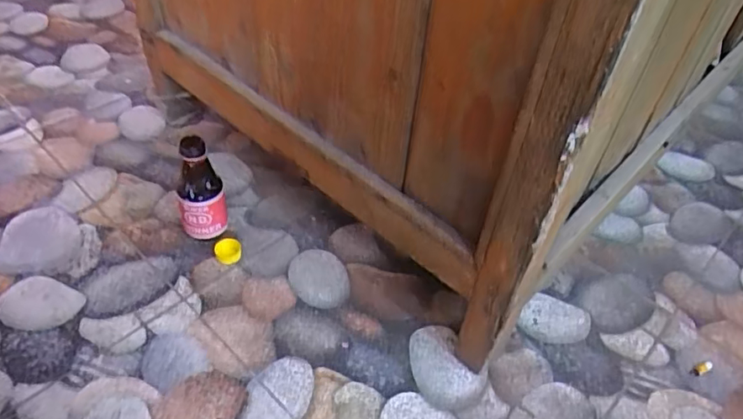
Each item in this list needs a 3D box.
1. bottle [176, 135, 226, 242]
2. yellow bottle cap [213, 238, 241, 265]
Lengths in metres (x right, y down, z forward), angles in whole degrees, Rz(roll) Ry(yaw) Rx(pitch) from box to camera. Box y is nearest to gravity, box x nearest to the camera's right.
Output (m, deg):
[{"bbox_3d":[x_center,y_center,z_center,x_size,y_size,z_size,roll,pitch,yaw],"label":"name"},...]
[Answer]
[{"bbox_3d":[-0.200,-0.019,0.637,0.054,0.138,0.048,-15,48,-20],"label":"bottle"},{"bbox_3d":[-0.171,0.050,0.654,0.033,0.011,0.030,-1,78,6],"label":"yellow bottle cap"}]

